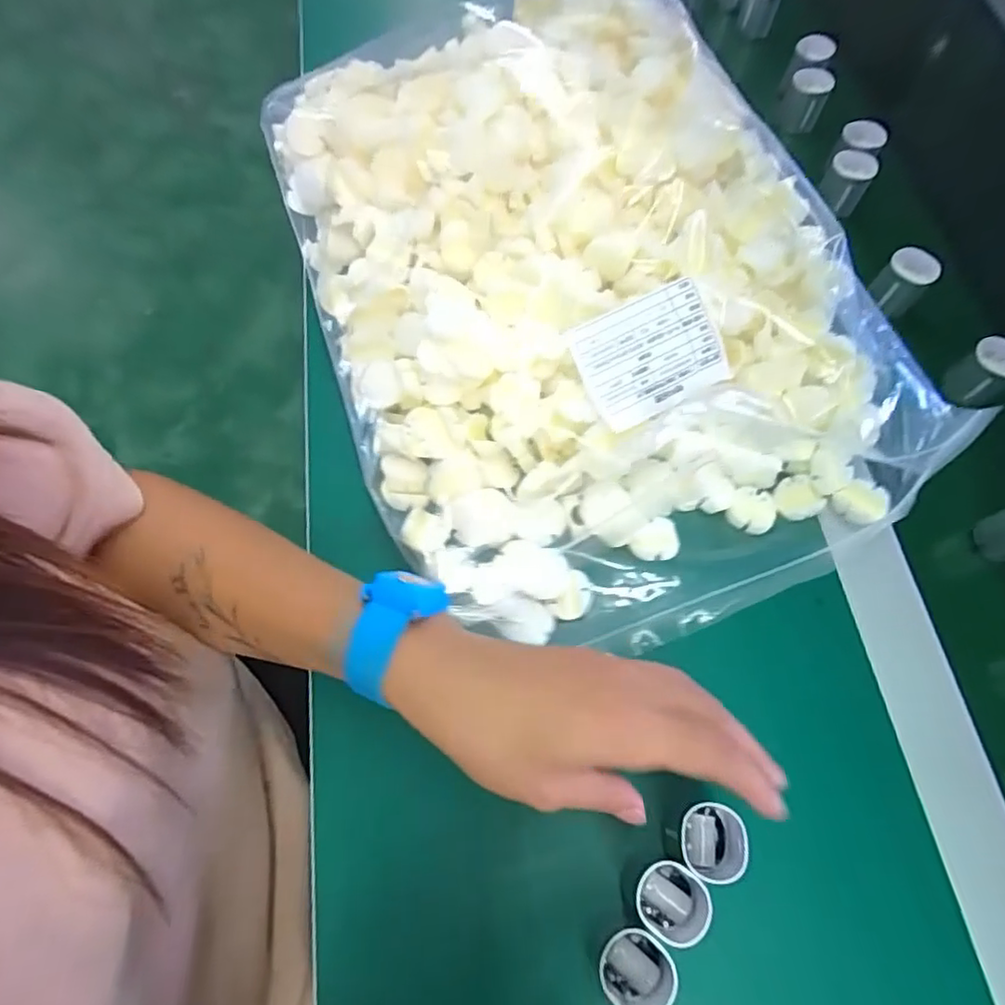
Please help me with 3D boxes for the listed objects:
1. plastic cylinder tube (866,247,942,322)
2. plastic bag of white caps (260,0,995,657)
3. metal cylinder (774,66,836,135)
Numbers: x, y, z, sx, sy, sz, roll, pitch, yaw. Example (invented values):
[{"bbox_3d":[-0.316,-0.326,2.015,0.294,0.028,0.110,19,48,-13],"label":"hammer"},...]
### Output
[{"bbox_3d":[0.268,-0.146,0.410,0.029,0.033,0.035,40,75,16],"label":"plastic cylinder tube"},{"bbox_3d":[0.031,-0.150,0.371,0.321,0.085,0.451,-29,70,-9],"label":"plastic bag of white caps"},{"bbox_3d":[0.241,-0.320,0.488,0.031,0.043,0.034,21,71,10],"label":"metal cylinder"}]

